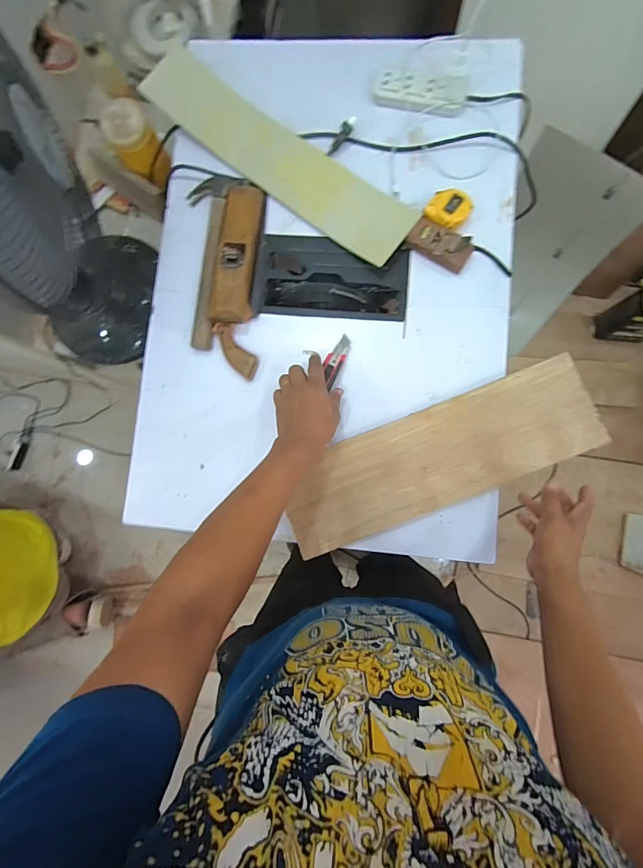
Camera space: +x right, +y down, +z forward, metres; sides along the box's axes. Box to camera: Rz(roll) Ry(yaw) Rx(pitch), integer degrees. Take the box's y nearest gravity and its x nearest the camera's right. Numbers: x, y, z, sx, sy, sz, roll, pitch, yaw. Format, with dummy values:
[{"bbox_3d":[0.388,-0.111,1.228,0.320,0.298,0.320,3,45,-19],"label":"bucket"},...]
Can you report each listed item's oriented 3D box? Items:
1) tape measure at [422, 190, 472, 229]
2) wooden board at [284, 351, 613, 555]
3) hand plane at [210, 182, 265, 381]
[{"bbox_3d":[0.206,-0.362,0.636,0.067,0.028,0.061,36,88,7],"label":"tape measure"},{"bbox_3d":[0.180,0.035,0.608,0.486,0.023,0.155,-24,83,3],"label":"wooden board"},{"bbox_3d":[-0.147,-0.263,0.659,0.087,0.042,0.337,1,84,5],"label":"hand plane"}]

